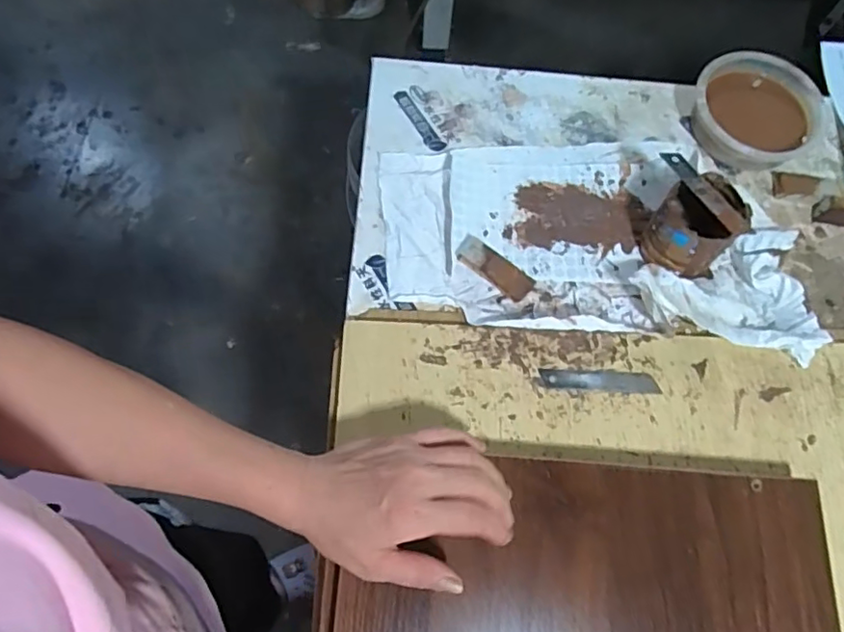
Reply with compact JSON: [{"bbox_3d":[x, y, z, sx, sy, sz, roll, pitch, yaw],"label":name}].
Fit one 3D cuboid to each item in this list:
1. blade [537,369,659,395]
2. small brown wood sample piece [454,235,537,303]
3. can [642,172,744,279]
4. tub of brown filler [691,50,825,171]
[{"bbox_3d":[0.150,0.055,0.491,0.099,0.004,0.018,3,70,-2],"label":"blade"},{"bbox_3d":[0.065,-0.043,0.527,0.074,0.017,0.026,36,73,10],"label":"small brown wood sample piece"},{"bbox_3d":[0.236,-0.076,0.515,0.066,0.071,0.067,1,70,-2],"label":"can"},{"bbox_3d":[0.340,-0.212,0.590,0.121,0.029,0.129,1,70,-2],"label":"tub of brown filler"}]

